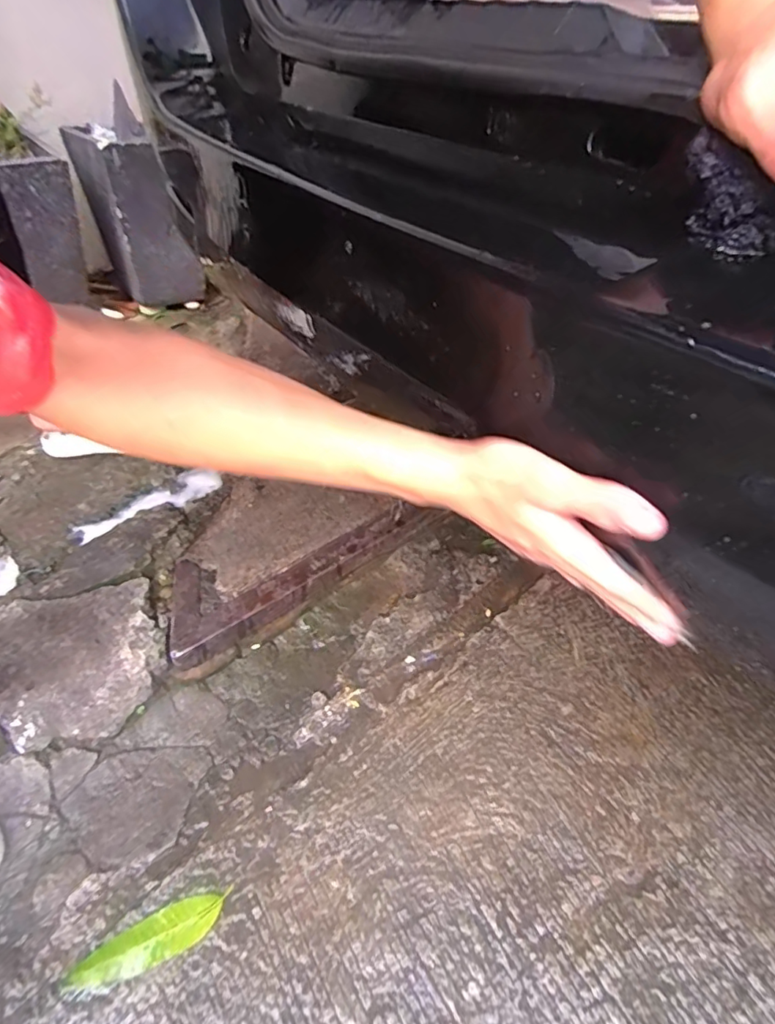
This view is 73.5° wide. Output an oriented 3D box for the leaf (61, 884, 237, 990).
[{"bbox_3d":[-0.303,0.544,0.659,0.191,0.015,0.052,-16,53,-16],"label":"leaf"}]

